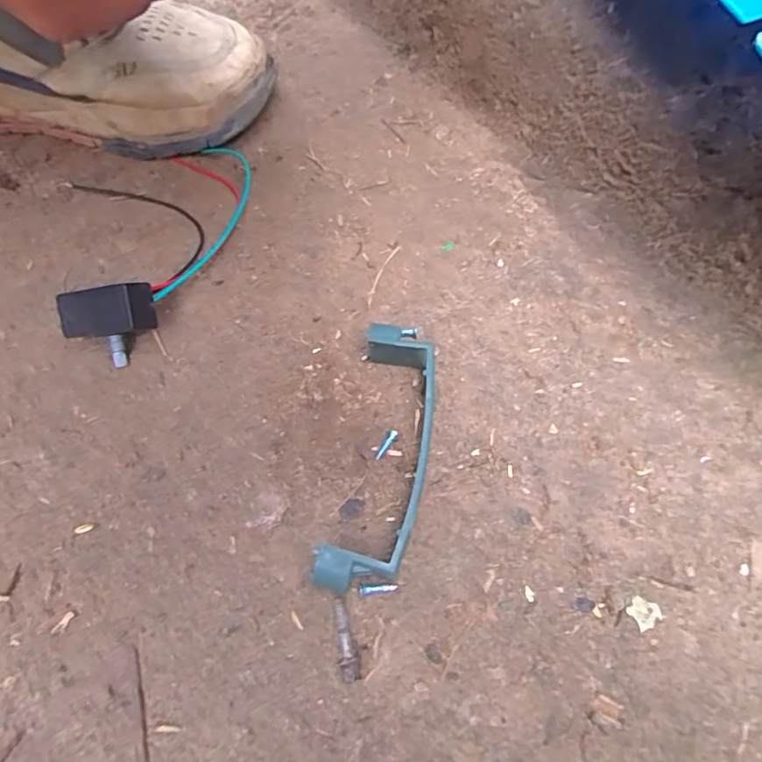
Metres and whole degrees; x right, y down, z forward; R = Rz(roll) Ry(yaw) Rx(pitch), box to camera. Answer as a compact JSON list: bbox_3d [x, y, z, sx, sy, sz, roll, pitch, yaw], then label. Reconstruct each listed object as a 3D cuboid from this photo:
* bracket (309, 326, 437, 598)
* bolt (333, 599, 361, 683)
[{"bbox_3d":[0.001,0.033,0.236,0.040,0.022,0.119,12,63,7],"label":"bracket"},{"bbox_3d":[-0.014,0.101,0.208,0.007,0.008,0.029,-12,63,-6],"label":"bolt"}]

